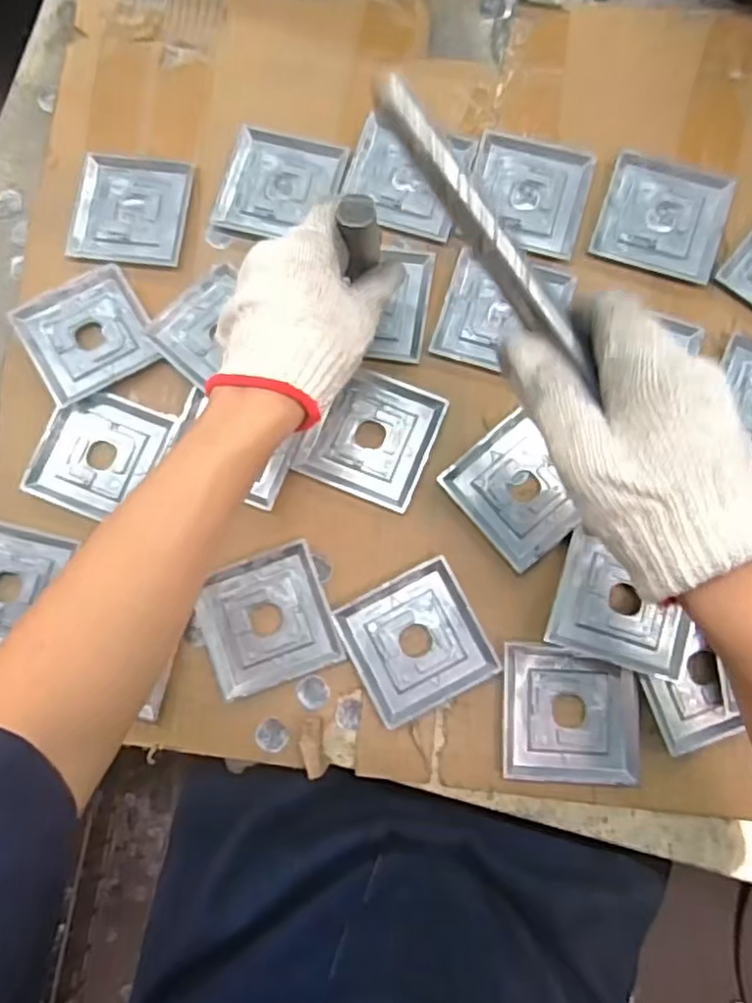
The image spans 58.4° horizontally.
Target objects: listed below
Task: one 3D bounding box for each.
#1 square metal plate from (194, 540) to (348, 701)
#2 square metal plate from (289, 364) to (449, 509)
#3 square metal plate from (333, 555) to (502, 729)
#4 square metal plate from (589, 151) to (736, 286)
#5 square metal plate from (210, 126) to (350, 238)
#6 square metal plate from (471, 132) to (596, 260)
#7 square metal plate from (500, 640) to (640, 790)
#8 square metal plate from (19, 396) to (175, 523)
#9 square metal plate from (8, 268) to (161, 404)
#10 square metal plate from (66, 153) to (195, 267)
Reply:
[{"bbox_3d":[-0.078,0.084,0.478,0.091,0.007,0.088,-21,80,-1],"label":"square metal plate"},{"bbox_3d":[-0.003,-0.049,0.494,0.087,0.004,0.092,22,82,6],"label":"square metal plate"},{"bbox_3d":[0.027,0.098,0.469,0.089,0.004,0.089,-27,80,-2],"label":"square metal plate"},{"bbox_3d":[0.220,-0.217,0.515,0.091,0.005,0.092,19,82,6],"label":"square metal plate"},{"bbox_3d":[-0.076,-0.251,0.536,0.091,0.004,0.085,13,82,5],"label":"square metal plate"},{"bbox_3d":[0.117,-0.237,0.522,0.089,0.009,0.084,16,82,5],"label":"square metal plate"},{"bbox_3d":[0.131,0.144,0.454,0.087,0.008,0.088,2,81,3],"label":"square metal plate"},{"bbox_3d":[-0.206,-0.035,0.502,0.085,0.009,0.090,21,82,6],"label":"square metal plate"},{"bbox_3d":[-0.220,-0.129,0.514,0.086,0.013,0.090,-29,80,-2],"label":"square metal plate"},{"bbox_3d":[-0.194,-0.232,0.534,0.089,0.004,0.090,7,81,4],"label":"square metal plate"}]

